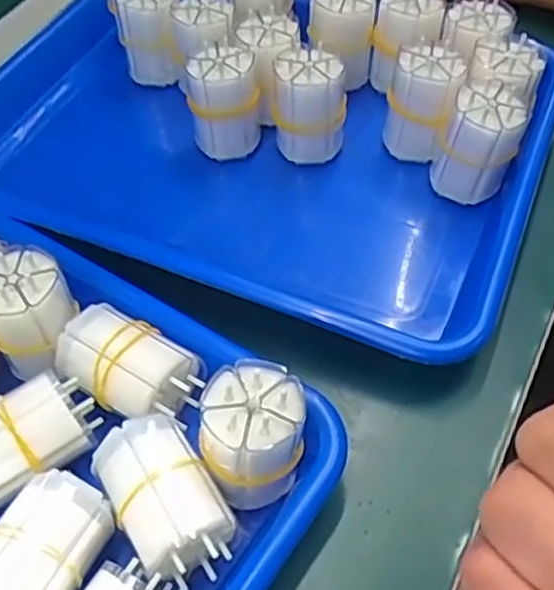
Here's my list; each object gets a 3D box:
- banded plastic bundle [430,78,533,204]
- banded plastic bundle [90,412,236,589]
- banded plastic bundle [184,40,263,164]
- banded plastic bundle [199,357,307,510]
[{"bbox_3d":[0.108,-0.081,0.386,0.044,0.055,0.040,18,55,19],"label":"banded plastic bundle"},{"bbox_3d":[-0.045,0.079,0.285,0.038,0.032,0.060,-28,54,-17],"label":"banded plastic bundle"},{"bbox_3d":[-0.030,-0.110,0.416,0.038,0.057,0.034,-7,51,0],"label":"banded plastic bundle"},{"bbox_3d":[-0.009,0.058,0.289,0.040,0.053,0.041,-7,51,0],"label":"banded plastic bundle"}]

